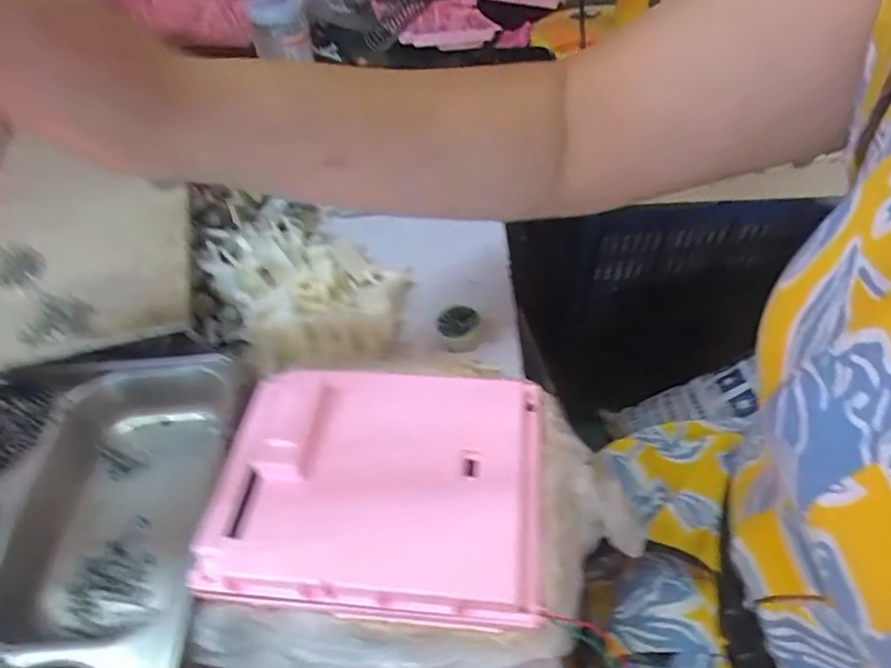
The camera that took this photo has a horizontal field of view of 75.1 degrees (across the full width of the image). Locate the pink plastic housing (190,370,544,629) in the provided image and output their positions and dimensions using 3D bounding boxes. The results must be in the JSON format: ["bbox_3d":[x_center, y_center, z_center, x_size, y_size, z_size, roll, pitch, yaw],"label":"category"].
[{"bbox_3d":[-0.032,0.069,0.293,0.157,0.027,0.126,2,49,5],"label":"pink plastic housing"}]

